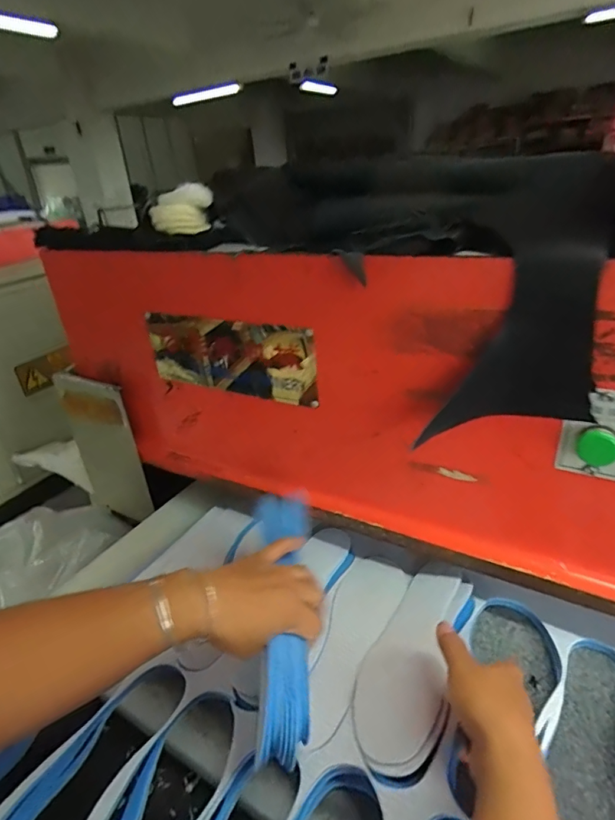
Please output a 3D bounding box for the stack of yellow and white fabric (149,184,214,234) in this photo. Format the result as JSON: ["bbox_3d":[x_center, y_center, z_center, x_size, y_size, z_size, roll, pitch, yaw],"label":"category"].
[{"bbox_3d":[-0.176,-0.280,0.648,0.086,0.057,0.055,-7,28,-4],"label":"stack of yellow and white fabric"}]

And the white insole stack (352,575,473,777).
[{"bbox_3d":[0.110,0.259,0.483,0.092,0.020,0.222,-11,19,33],"label":"white insole stack"}]

